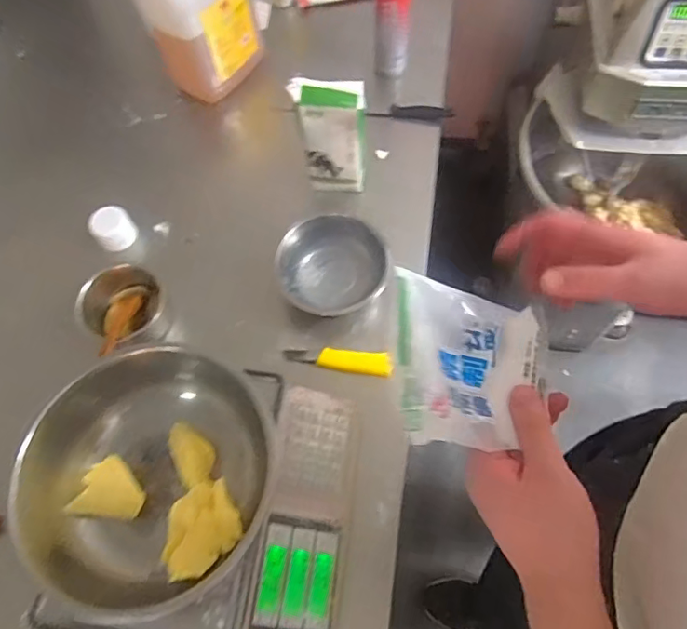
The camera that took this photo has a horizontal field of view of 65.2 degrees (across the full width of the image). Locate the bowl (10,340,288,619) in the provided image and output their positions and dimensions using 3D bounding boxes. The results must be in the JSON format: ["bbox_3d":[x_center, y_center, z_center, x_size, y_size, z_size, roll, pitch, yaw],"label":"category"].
[{"bbox_3d":[-0.218,0.190,0.634,0.243,0.109,0.277,10,66,8],"label":"bowl"}]

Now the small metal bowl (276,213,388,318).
[{"bbox_3d":[-0.018,-0.076,0.868,0.157,0.076,0.179,39,72,19],"label":"small metal bowl"}]

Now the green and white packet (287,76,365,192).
[{"bbox_3d":[-0.020,-0.294,0.909,0.110,0.225,0.055,-1,65,2],"label":"green and white packet"}]

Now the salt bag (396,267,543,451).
[{"bbox_3d":[0.092,0.036,0.390,0.131,0.019,0.113,12,72,-31],"label":"salt bag"}]

